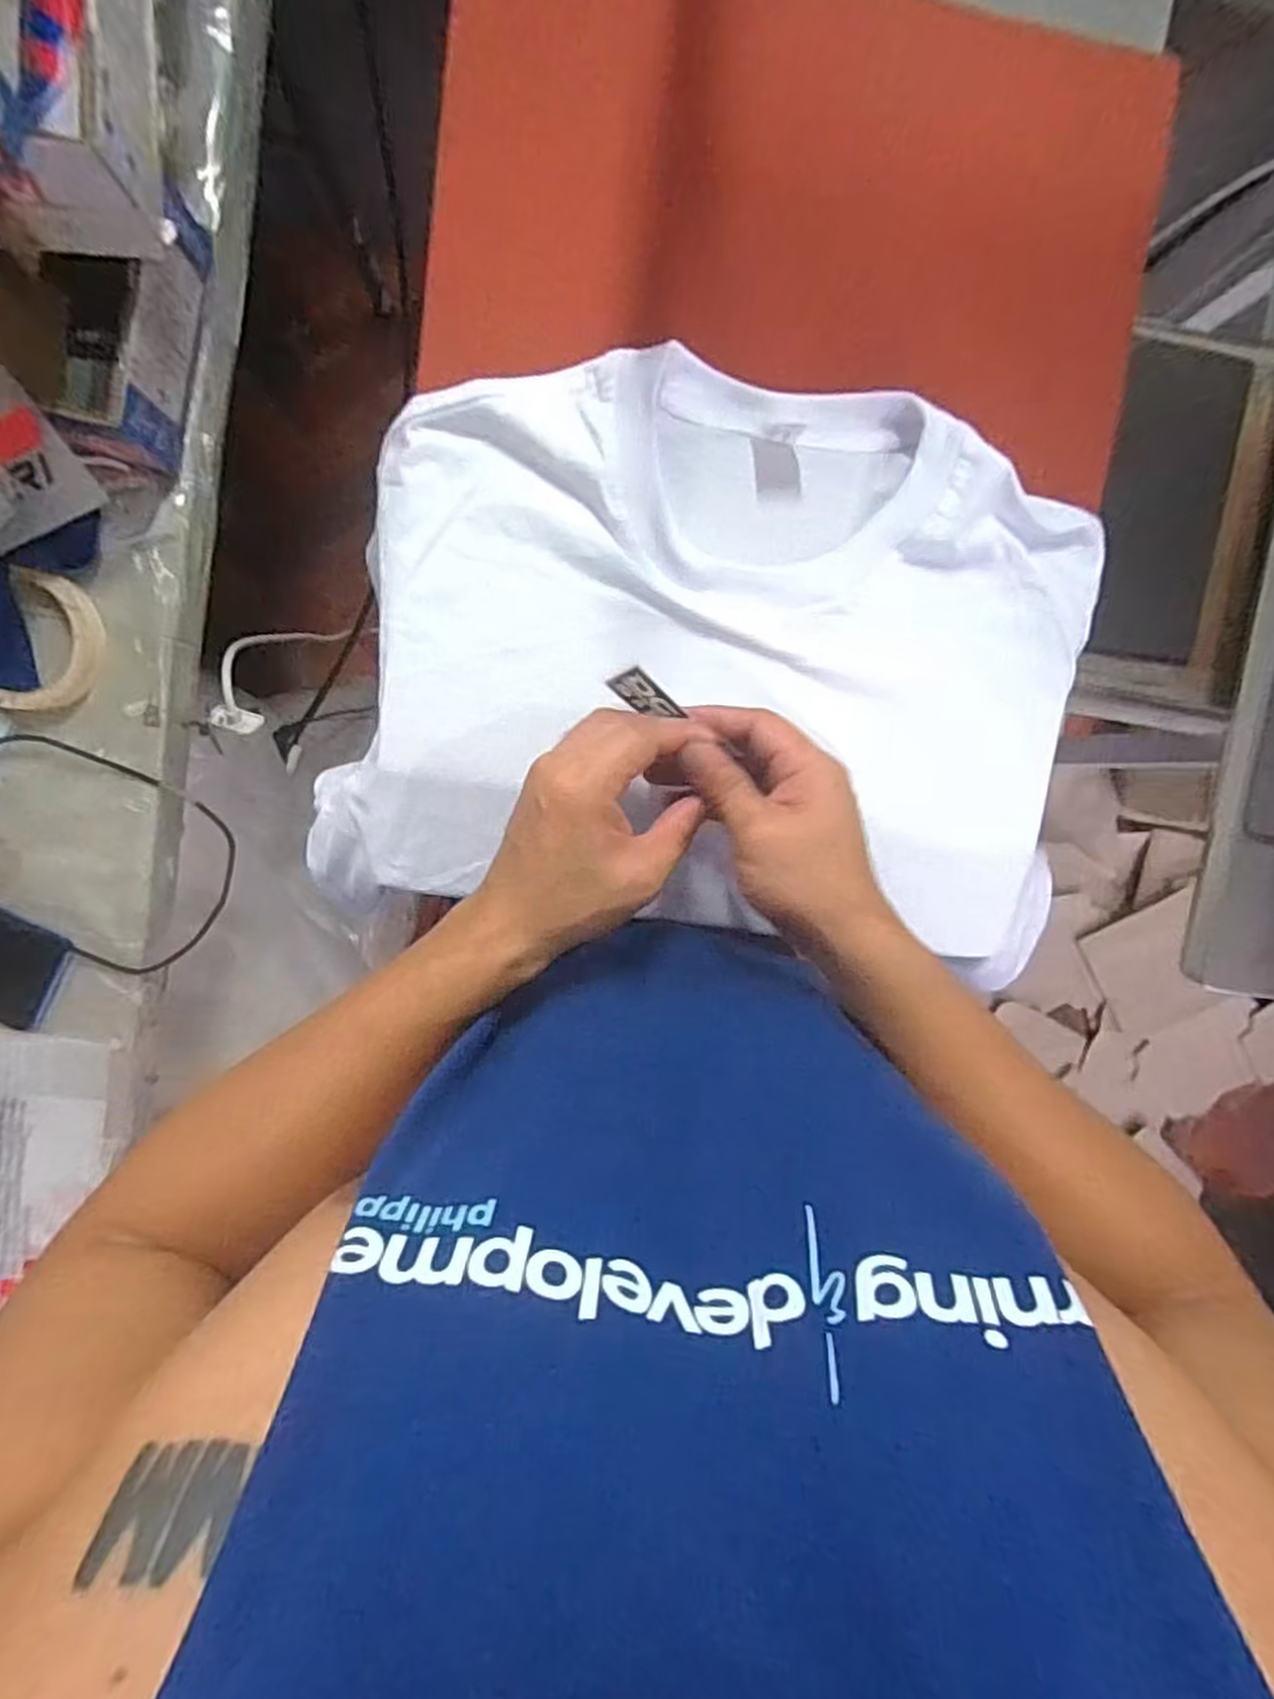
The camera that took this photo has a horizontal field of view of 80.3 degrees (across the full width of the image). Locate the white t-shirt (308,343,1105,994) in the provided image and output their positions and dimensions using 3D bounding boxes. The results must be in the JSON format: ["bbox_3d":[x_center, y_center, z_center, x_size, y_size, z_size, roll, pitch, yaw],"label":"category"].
[{"bbox_3d":[0.049,-0.106,0.465,0.451,0.046,0.320,7,101,-7],"label":"white t-shirt"}]

